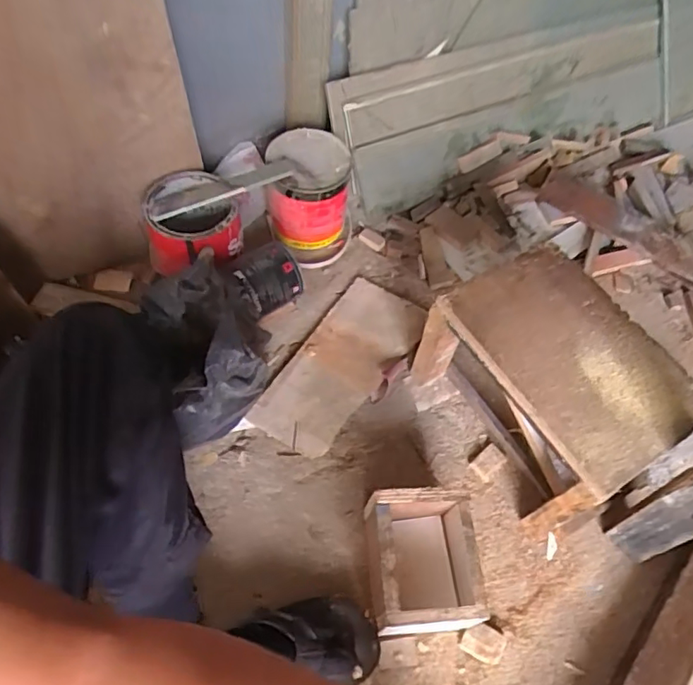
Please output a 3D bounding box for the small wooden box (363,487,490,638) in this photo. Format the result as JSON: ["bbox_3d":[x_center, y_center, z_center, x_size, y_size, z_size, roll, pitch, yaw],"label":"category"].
[{"bbox_3d":[0.097,0.285,0.715,0.126,0.107,0.156,0,57,-6],"label":"small wooden box"}]

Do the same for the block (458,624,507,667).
[{"bbox_3d":[0.179,0.391,0.714,0.054,0.021,0.039,24,58,10],"label":"block"}]

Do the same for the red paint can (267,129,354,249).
[{"bbox_3d":[-0.072,-0.282,1.029,0.142,0.178,0.145,3,57,-4],"label":"red paint can"}]

